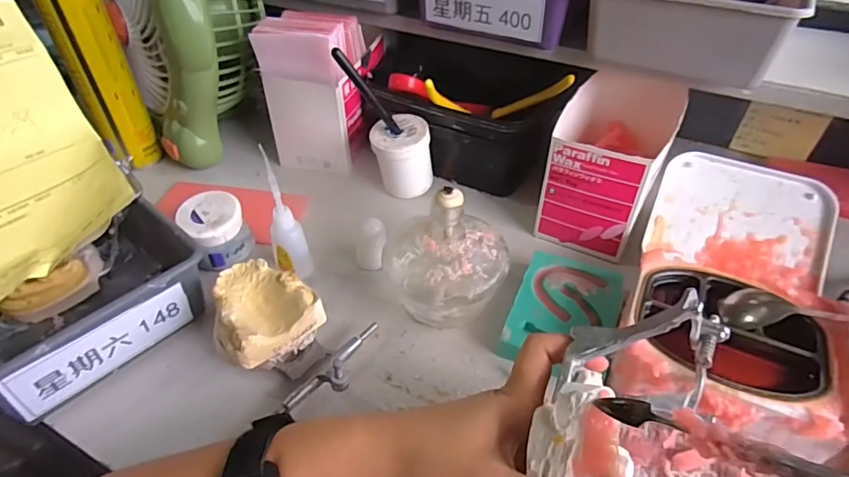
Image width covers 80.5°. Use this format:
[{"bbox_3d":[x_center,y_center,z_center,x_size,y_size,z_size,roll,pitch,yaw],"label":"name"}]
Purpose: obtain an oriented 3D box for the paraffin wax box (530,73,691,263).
[{"bbox_3d":[0.175,-0.078,0.469,0.088,0.094,0.172,18,46,20],"label":"paraffin wax box"}]

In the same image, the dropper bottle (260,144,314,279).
[{"bbox_3d":[-0.110,-0.012,0.396,0.026,0.114,0.022,-20,45,-19],"label":"dropper bottle"}]

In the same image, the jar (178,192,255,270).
[{"bbox_3d":[-0.176,-0.008,0.422,0.048,0.043,0.049,-1,42,1],"label":"jar"}]

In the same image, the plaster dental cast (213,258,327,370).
[{"bbox_3d":[-0.116,0.058,0.361,0.067,0.052,0.066,-29,49,-27],"label":"plaster dental cast"}]

